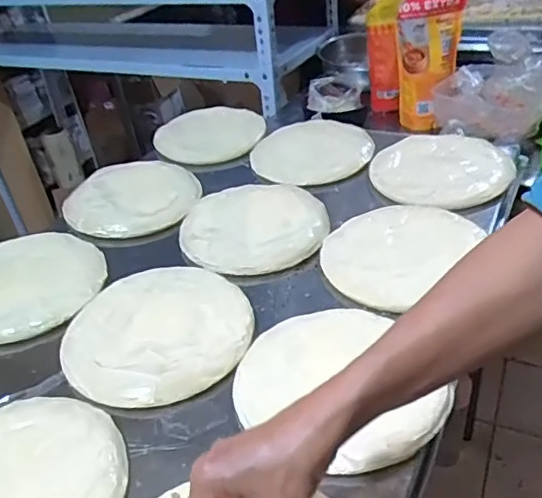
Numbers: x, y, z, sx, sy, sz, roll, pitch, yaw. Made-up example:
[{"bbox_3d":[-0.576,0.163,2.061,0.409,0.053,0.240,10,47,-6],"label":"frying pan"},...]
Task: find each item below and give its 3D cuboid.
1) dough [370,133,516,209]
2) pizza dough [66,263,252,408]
[{"bbox_3d":[0.249,-0.122,0.825,0.195,0.015,0.192,6,37,18],"label":"dough"},{"bbox_3d":[-0.122,0.086,0.619,0.192,0.015,0.211,-5,35,3],"label":"pizza dough"}]

